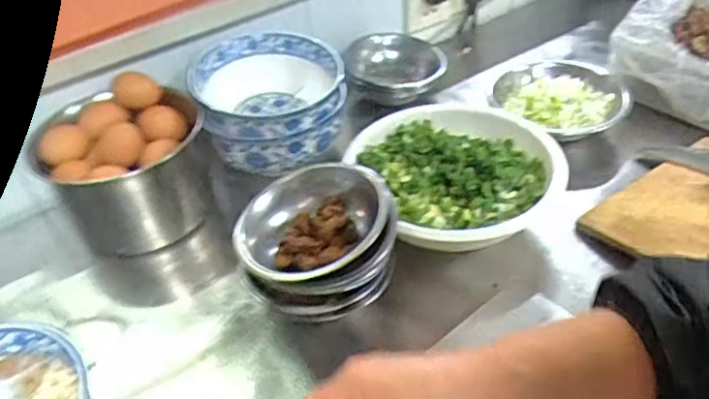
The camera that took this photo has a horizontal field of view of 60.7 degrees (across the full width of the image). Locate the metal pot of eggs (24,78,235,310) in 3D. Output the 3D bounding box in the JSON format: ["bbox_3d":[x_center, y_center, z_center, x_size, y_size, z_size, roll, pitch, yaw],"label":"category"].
[{"bbox_3d":[-0.235,-0.005,0.684,0.163,0.207,0.136,-26,44,-21],"label":"metal pot of eggs"}]

